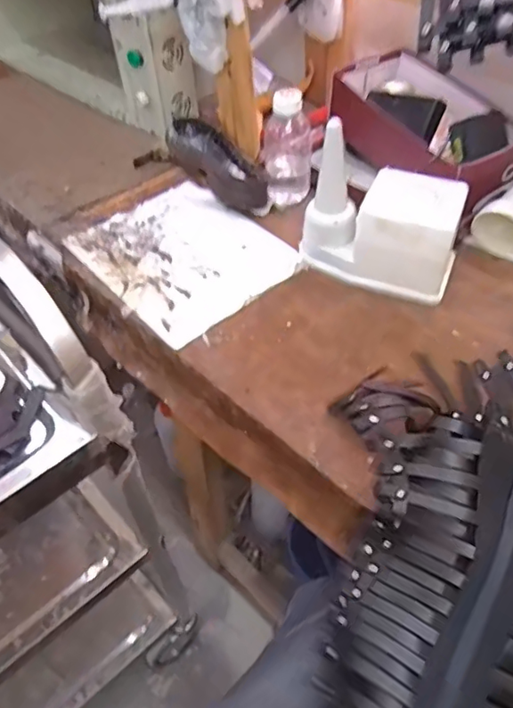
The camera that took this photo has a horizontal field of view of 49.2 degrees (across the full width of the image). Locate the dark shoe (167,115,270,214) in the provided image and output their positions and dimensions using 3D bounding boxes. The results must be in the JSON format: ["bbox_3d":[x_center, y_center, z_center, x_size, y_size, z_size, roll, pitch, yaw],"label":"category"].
[{"bbox_3d":[-0.064,-0.311,0.919,0.093,0.051,0.258,-25,51,-18],"label":"dark shoe"}]

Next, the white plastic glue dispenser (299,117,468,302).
[{"bbox_3d":[0.159,-0.172,0.710,0.194,0.156,0.097,17,51,18],"label":"white plastic glue dispenser"}]

